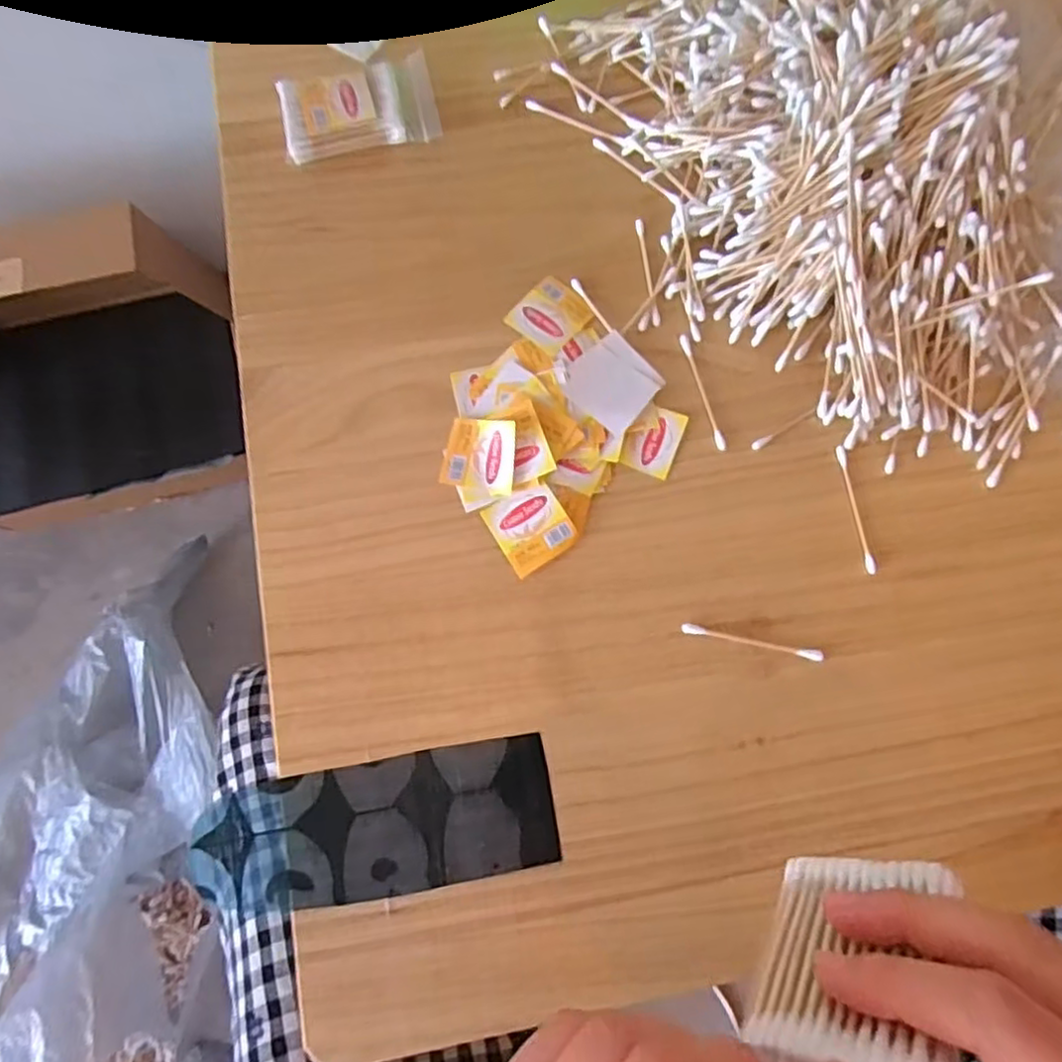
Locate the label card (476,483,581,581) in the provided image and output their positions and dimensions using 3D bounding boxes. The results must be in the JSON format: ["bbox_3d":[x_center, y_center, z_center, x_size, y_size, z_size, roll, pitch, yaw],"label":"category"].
[{"bbox_3d":[0.000,-0.003,0.360,0.038,0.005,0.042,-30,78,-7],"label":"label card"}]

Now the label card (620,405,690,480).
[{"bbox_3d":[0.068,-0.051,0.374,0.027,0.004,0.039,21,77,6],"label":"label card"}]

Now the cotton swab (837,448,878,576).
[{"bbox_3d":[0.175,-0.012,0.364,0.006,0.004,0.072,-7,76,-1],"label":"cotton swab"}]

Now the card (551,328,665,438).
[{"bbox_3d":[0.045,-0.083,0.379,0.048,0.004,0.051,-35,77,-11],"label":"card"}]

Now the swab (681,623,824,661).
[{"bbox_3d":[0.113,0.056,0.346,0.072,0.004,0.005,12,76,3],"label":"swab"}]

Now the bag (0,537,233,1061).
[{"bbox_3d":[-0.452,0.374,0.624,0.358,0.176,0.676,-12,64,-3],"label":"bag"}]

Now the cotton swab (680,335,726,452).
[{"bbox_3d":[0.097,-0.079,0.380,0.006,0.004,0.073,-14,76,-3],"label":"cotton swab"}]

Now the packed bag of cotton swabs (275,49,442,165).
[{"bbox_3d":[-0.107,-0.264,0.422,0.093,0.015,0.059,-14,76,-3],"label":"packed bag of cotton swabs"}]

